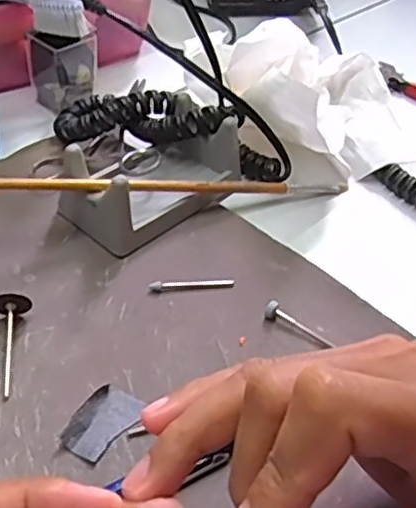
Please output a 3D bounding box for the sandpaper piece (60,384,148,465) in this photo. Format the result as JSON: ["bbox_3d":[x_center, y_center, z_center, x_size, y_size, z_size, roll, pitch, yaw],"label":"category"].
[{"bbox_3d":[-0.042,0.068,0.271,0.021,0.005,0.034,24,47,17],"label":"sandpaper piece"}]

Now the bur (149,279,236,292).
[{"bbox_3d":[-0.008,0.014,0.330,0.042,0.004,0.006,-2,45,-9],"label":"bur"}]

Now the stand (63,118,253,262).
[{"bbox_3d":[-0.027,-0.045,0.366,0.054,0.037,0.100,36,51,27],"label":"stand"}]

